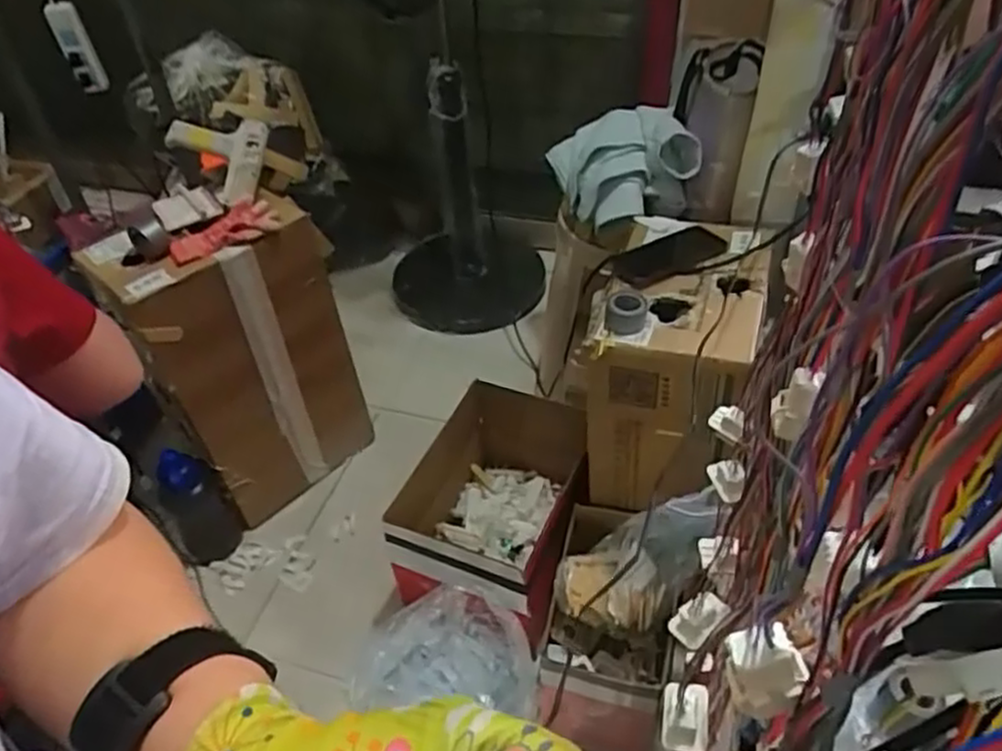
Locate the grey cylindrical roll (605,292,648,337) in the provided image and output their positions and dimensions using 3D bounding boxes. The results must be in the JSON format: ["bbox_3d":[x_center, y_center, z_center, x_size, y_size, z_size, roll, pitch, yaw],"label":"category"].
[{"bbox_3d":[0.167,-0.085,0.969,0.054,0.042,0.063,5,45,10],"label":"grey cylindrical roll"}]

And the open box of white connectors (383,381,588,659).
[{"bbox_3d":[0.001,0.233,1.300,0.293,0.225,0.350,14,47,19],"label":"open box of white connectors"}]

